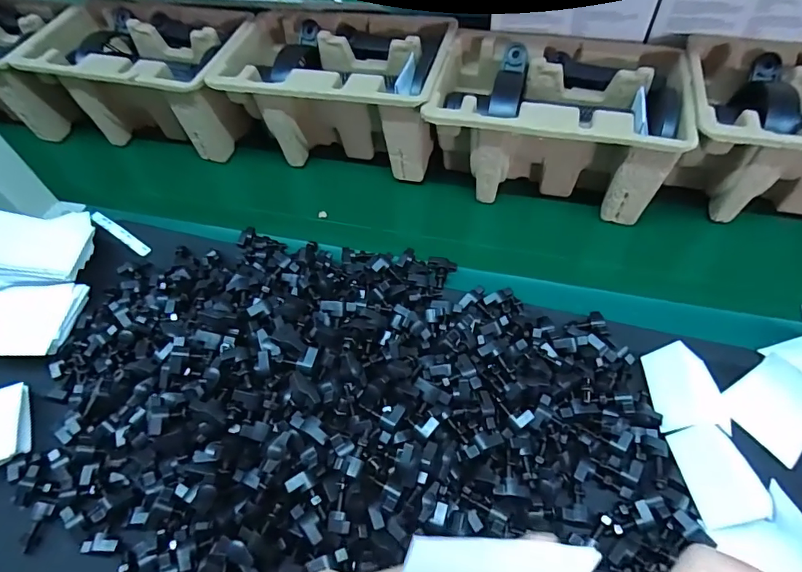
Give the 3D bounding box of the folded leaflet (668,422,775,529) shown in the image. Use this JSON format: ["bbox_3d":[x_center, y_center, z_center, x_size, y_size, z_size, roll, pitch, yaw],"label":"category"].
[{"bbox_3d":[0.207,0.123,0.315,0.041,0.012,0.060,-10,56,-1],"label":"folded leaflet"}]

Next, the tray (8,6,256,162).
[{"bbox_3d":[-0.282,-0.242,0.564,0.230,0.106,0.151,12,58,14],"label":"tray"}]

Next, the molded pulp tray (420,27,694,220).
[{"bbox_3d":[0.147,-0.161,0.478,0.221,0.103,0.147,9,57,12],"label":"molded pulp tray"}]

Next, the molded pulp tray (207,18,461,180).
[{"bbox_3d":[-0.063,-0.208,0.523,0.225,0.102,0.143,10,58,13],"label":"molded pulp tray"}]

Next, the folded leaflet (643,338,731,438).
[{"bbox_3d":[0.208,0.072,0.346,0.048,0.025,0.058,-4,56,3],"label":"folded leaflet"}]

